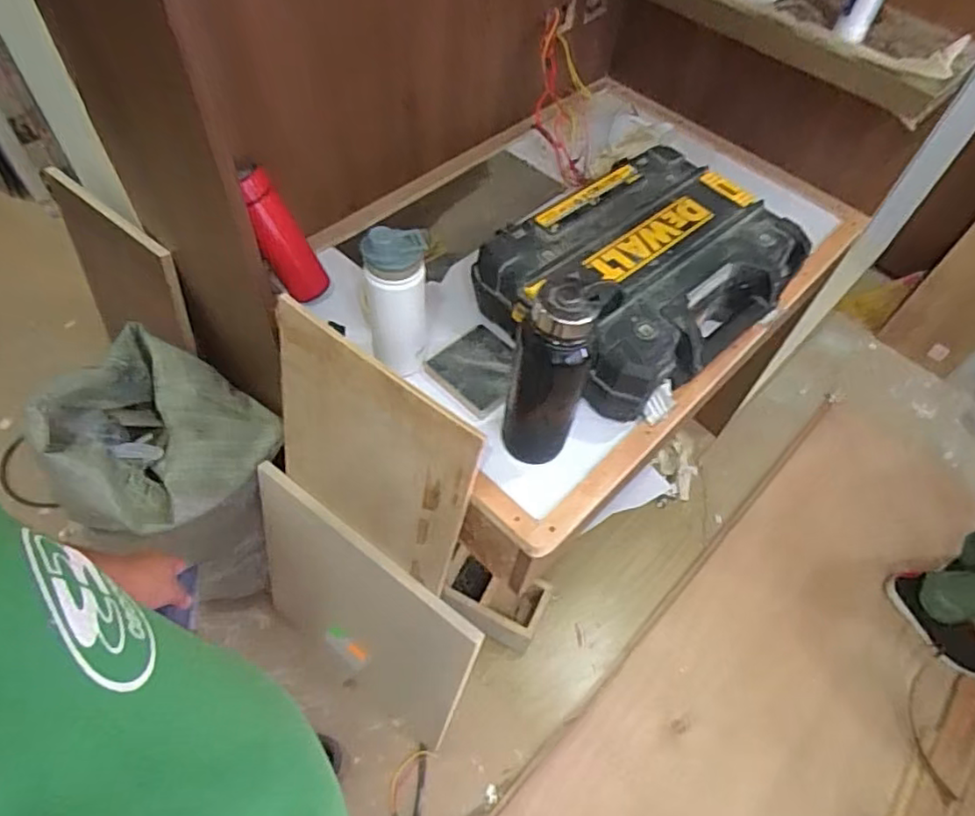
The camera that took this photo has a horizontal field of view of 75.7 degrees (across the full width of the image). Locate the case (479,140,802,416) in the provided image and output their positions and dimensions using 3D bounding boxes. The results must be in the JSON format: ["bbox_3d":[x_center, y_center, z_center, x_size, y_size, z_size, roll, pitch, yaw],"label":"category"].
[{"bbox_3d":[0.232,-0.197,0.925,0.419,0.108,0.322,-34,65,-25],"label":"case"}]

